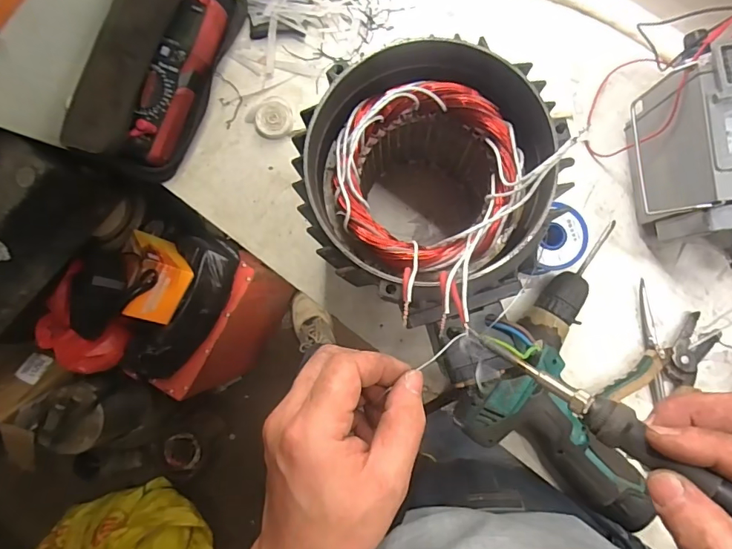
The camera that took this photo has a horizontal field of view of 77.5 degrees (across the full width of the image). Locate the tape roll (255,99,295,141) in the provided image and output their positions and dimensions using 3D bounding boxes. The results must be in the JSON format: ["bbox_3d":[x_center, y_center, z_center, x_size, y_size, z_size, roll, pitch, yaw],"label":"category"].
[{"bbox_3d":[-0.103,-0.174,0.510,0.043,0.011,0.048,-11,85,4],"label":"tape roll"}]

